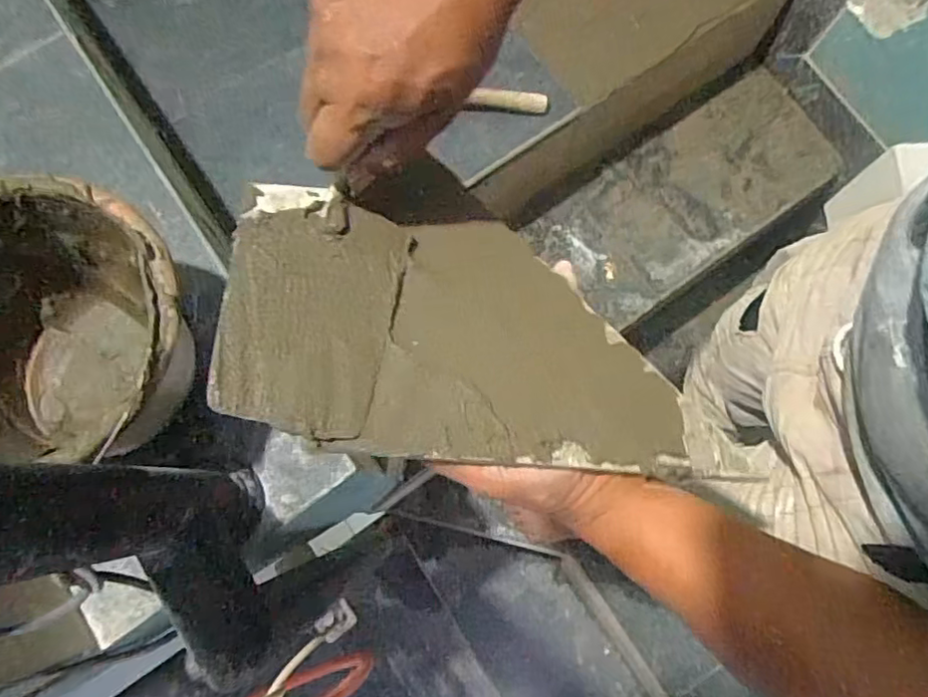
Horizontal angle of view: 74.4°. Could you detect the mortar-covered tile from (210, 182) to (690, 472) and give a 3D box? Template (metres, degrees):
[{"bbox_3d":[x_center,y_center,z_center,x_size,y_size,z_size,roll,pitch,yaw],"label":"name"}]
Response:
[{"bbox_3d":[0.001,-0.011,0.360,0.261,0.012,0.151,7,66,-16],"label":"mortar-covered tile"}]

